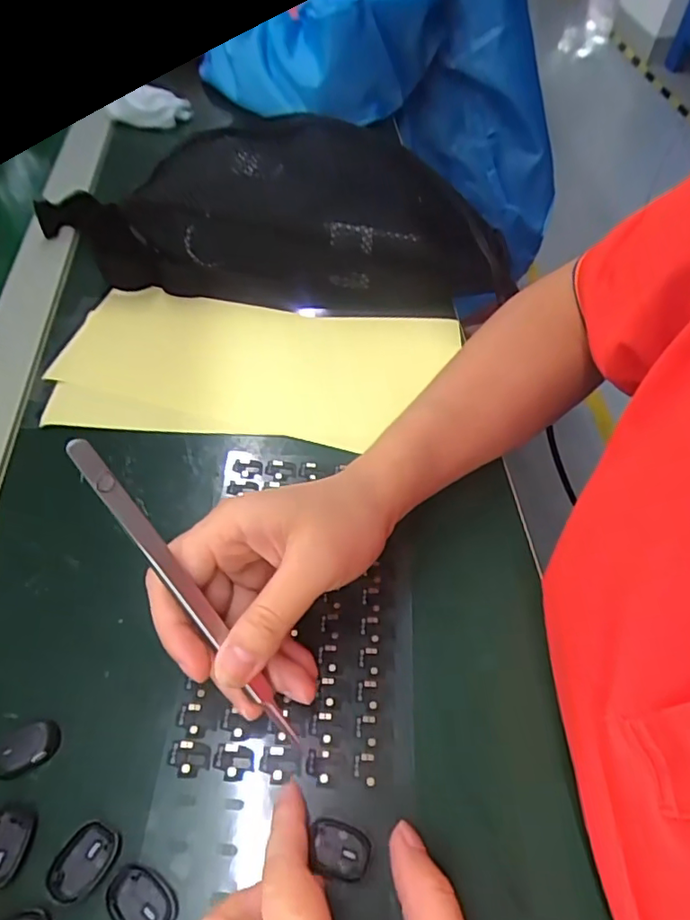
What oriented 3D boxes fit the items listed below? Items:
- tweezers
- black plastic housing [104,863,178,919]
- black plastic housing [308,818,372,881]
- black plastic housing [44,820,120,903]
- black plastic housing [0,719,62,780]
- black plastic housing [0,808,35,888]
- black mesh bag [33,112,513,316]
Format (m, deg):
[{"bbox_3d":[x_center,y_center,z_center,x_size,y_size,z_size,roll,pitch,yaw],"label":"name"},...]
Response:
[{"bbox_3d":[-0.067,0.052,0.241,0.010,0.004,0.144,-38,96,-28],"label":"tweezers"},{"bbox_3d":[-0.079,0.170,0.224,0.028,0.005,0.020,29,56,19],"label":"black plastic housing"},{"bbox_3d":[-0.002,0.157,0.236,0.026,0.004,0.019,12,52,6],"label":"black plastic housing"},{"bbox_3d":[-0.104,0.159,0.232,0.021,0.004,0.029,28,55,18],"label":"black plastic housing"},{"bbox_3d":[-0.141,0.126,0.256,0.028,0.005,0.018,-19,55,-17],"label":"black plastic housing"},{"bbox_3d":[-0.138,0.155,0.234,0.020,0.004,0.025,5,51,1],"label":"black plastic housing"},{"bbox_3d":[-0.062,-0.181,0.441,0.357,0.089,0.112,6,51,1],"label":"black mesh bag"}]

